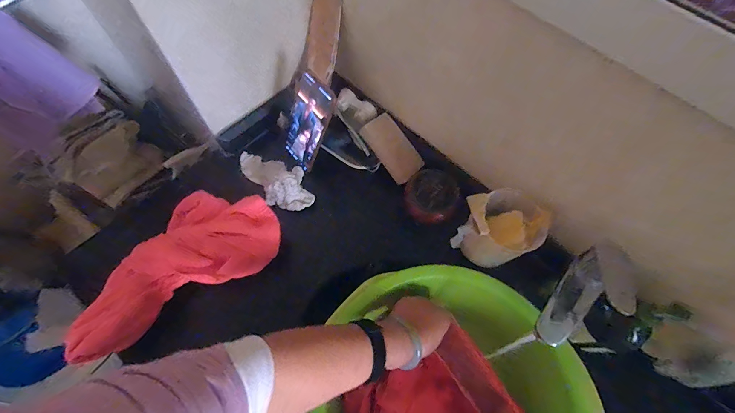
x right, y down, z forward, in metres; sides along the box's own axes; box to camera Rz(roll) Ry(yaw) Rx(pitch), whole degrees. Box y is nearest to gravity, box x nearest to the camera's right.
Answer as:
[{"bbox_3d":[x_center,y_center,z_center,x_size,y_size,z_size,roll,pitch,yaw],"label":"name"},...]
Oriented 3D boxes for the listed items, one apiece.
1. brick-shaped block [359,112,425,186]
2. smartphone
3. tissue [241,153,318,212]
[{"bbox_3d":[0.043,-0.101,0.557,0.057,0.026,0.118,-35,87,-12],"label":"brick-shaped block"},{"bbox_3d":[-0.098,-0.133,0.521,0.008,0.150,0.083,-23,62,-43],"label":"smartphone"},{"bbox_3d":[-0.154,-0.052,0.543,0.080,0.033,0.148,-39,72,-13],"label":"tissue"}]

